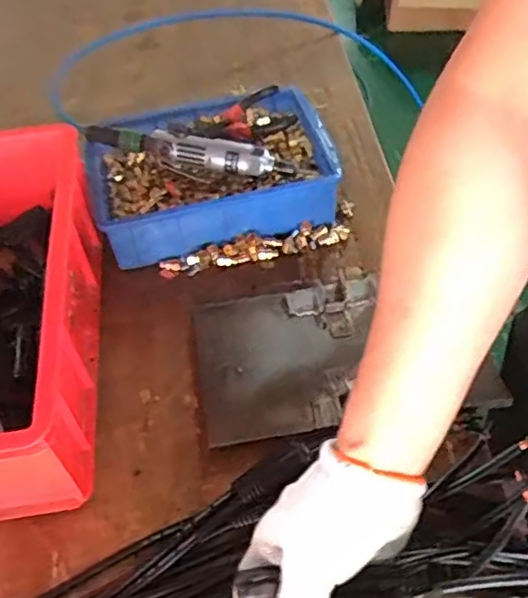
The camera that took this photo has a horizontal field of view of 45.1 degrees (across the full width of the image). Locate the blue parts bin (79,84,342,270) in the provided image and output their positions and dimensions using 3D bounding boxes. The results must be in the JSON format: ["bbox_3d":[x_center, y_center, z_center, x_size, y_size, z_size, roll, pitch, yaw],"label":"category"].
[{"bbox_3d":[-0.069,-0.159,0.807,0.294,0.097,0.207,-12,51,-8],"label":"blue parts bin"}]

